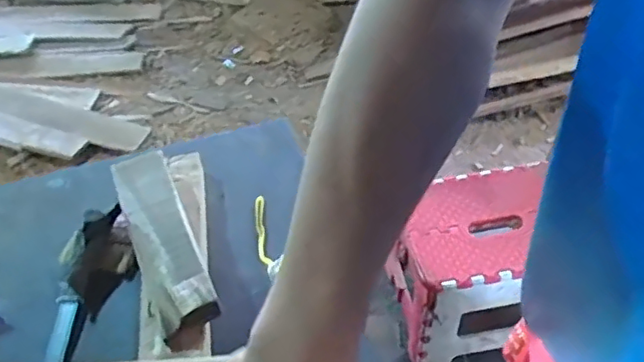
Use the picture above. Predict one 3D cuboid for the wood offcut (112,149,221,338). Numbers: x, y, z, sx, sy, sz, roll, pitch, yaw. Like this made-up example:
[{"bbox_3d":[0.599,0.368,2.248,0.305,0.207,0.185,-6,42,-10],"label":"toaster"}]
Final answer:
[{"bbox_3d":[-0.182,0.061,0.675,0.069,0.033,0.245,-21,49,-14],"label":"wood offcut"}]

